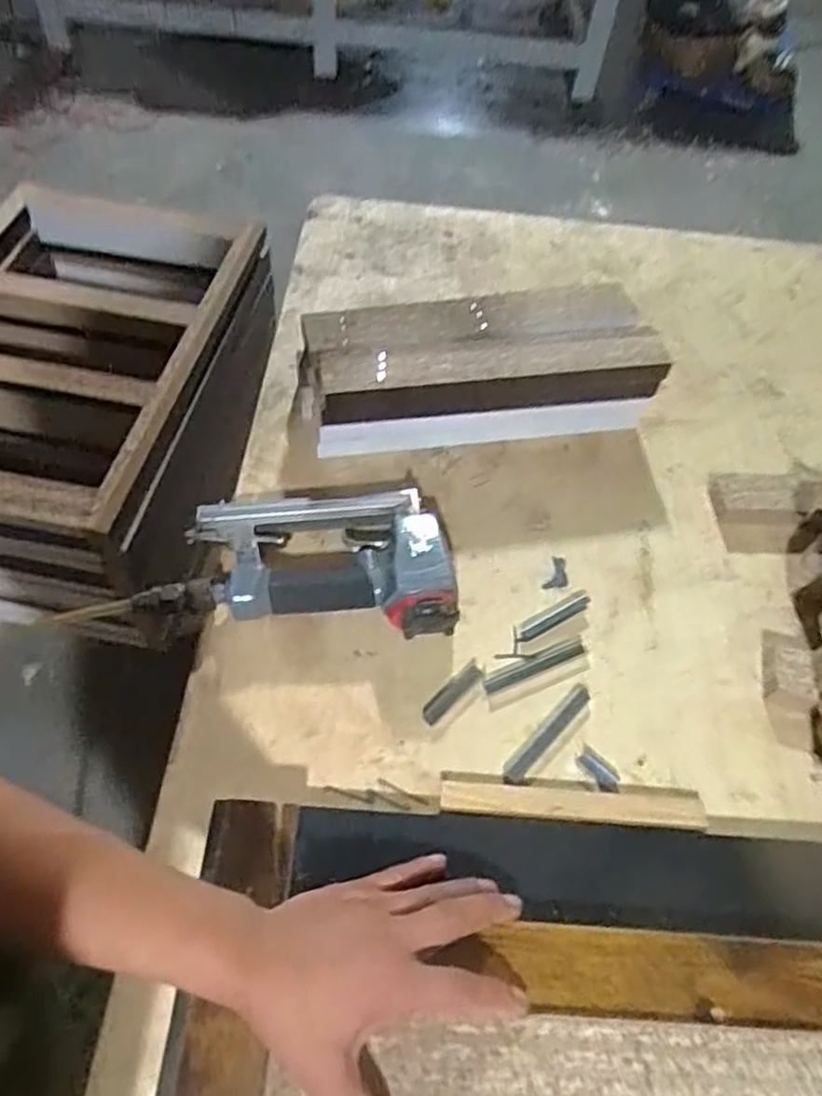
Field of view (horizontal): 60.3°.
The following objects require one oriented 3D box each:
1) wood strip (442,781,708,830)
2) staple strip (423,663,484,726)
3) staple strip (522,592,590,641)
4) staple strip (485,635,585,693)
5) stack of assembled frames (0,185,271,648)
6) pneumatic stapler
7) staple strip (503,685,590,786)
[{"bbox_3d":[0.111,0.175,0.482,0.178,0.008,0.021,4,54,-2],"label":"wood strip"},{"bbox_3d":[0.031,0.107,0.524,0.015,0.004,0.059,39,60,21],"label":"staple strip"},{"bbox_3d":[0.117,0.054,0.568,0.068,0.004,0.016,-24,60,-21],"label":"staple strip"},{"bbox_3d":[0.095,0.090,0.545,0.087,0.005,0.014,-18,58,-17],"label":"staple strip"},{"bbox_3d":[-0.461,-0.200,0.961,0.406,0.273,0.542,7,56,0],"label":"stack of assembled frames"},{"bbox_3d":[-0.084,0.010,0.552,0.224,0.051,0.120,-1,54,-5],"label":"pneumatic stapler"},{"bbox_3d":[0.100,0.135,0.512,0.014,0.004,0.096,39,60,21],"label":"staple strip"}]

